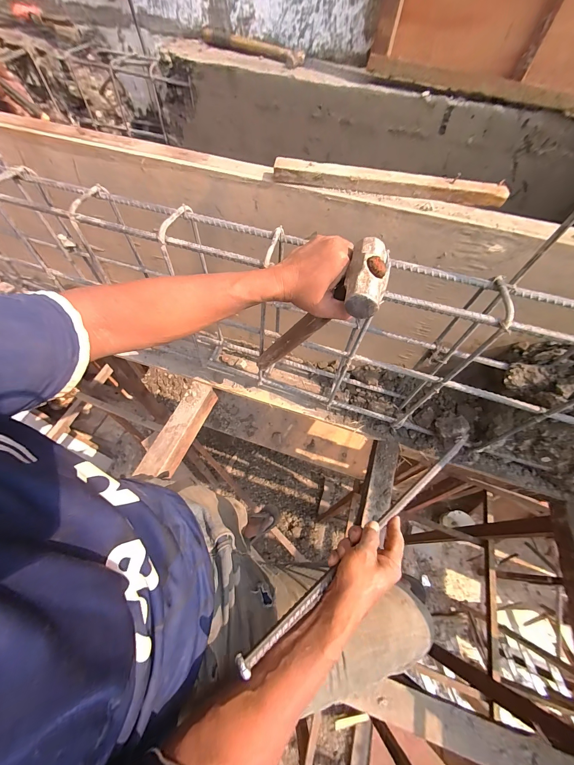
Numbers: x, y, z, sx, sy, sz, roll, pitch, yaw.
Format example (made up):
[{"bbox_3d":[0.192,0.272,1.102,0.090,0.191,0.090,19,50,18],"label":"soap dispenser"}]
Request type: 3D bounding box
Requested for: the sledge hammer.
[{"bbox_3d":[0.034,-0.090,0.440,0.053,0.303,0.086,39,61,-12],"label":"sledge hammer"}]

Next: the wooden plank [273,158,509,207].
[{"bbox_3d":[0.153,-0.305,0.431,0.342,0.024,0.027,8,59,3],"label":"wooden plank"}]

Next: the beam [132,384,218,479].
[{"bbox_3d":[-0.260,0.118,0.695,0.060,0.068,0.244,20,60,10],"label":"beam"}]

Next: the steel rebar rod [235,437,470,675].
[{"bbox_3d":[0.146,0.206,0.425,0.504,0.013,0.016,-26,63,-30],"label":"steel rebar rod"}]

